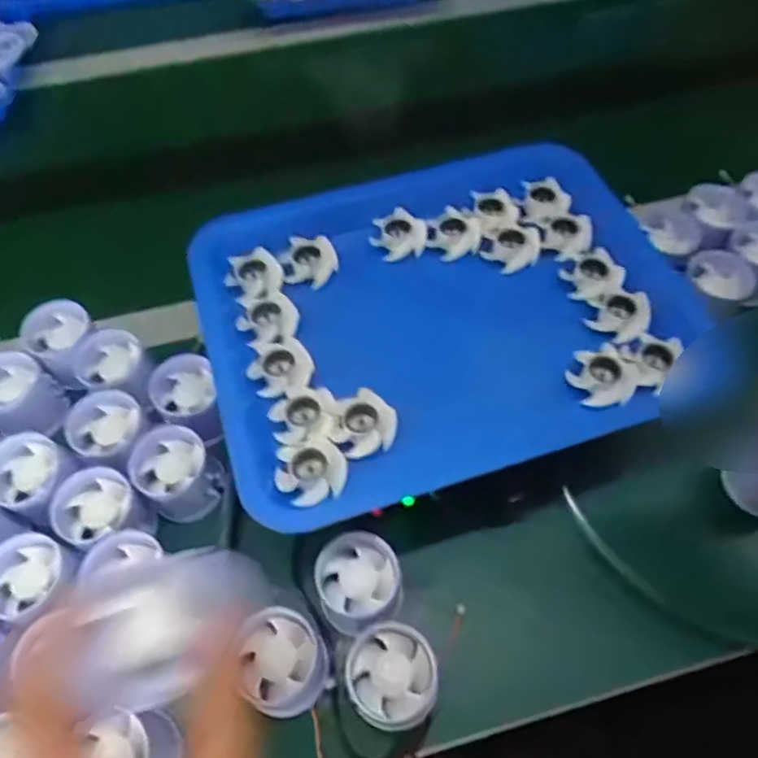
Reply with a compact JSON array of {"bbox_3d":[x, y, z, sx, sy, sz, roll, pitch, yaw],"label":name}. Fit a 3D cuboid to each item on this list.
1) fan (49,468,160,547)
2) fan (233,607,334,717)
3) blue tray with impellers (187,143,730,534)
[{"bbox_3d":[-0.189,0.094,0.419,0.054,0.043,0.052,30,62,19],"label":"fan"},{"bbox_3d":[-0.058,0.174,0.375,0.055,0.047,0.054,-16,58,-9],"label":"fan"},{"bbox_3d":[0.048,-0.049,0.455,0.341,0.059,0.267,-17,58,-10],"label":"blue tray with impellers"}]

